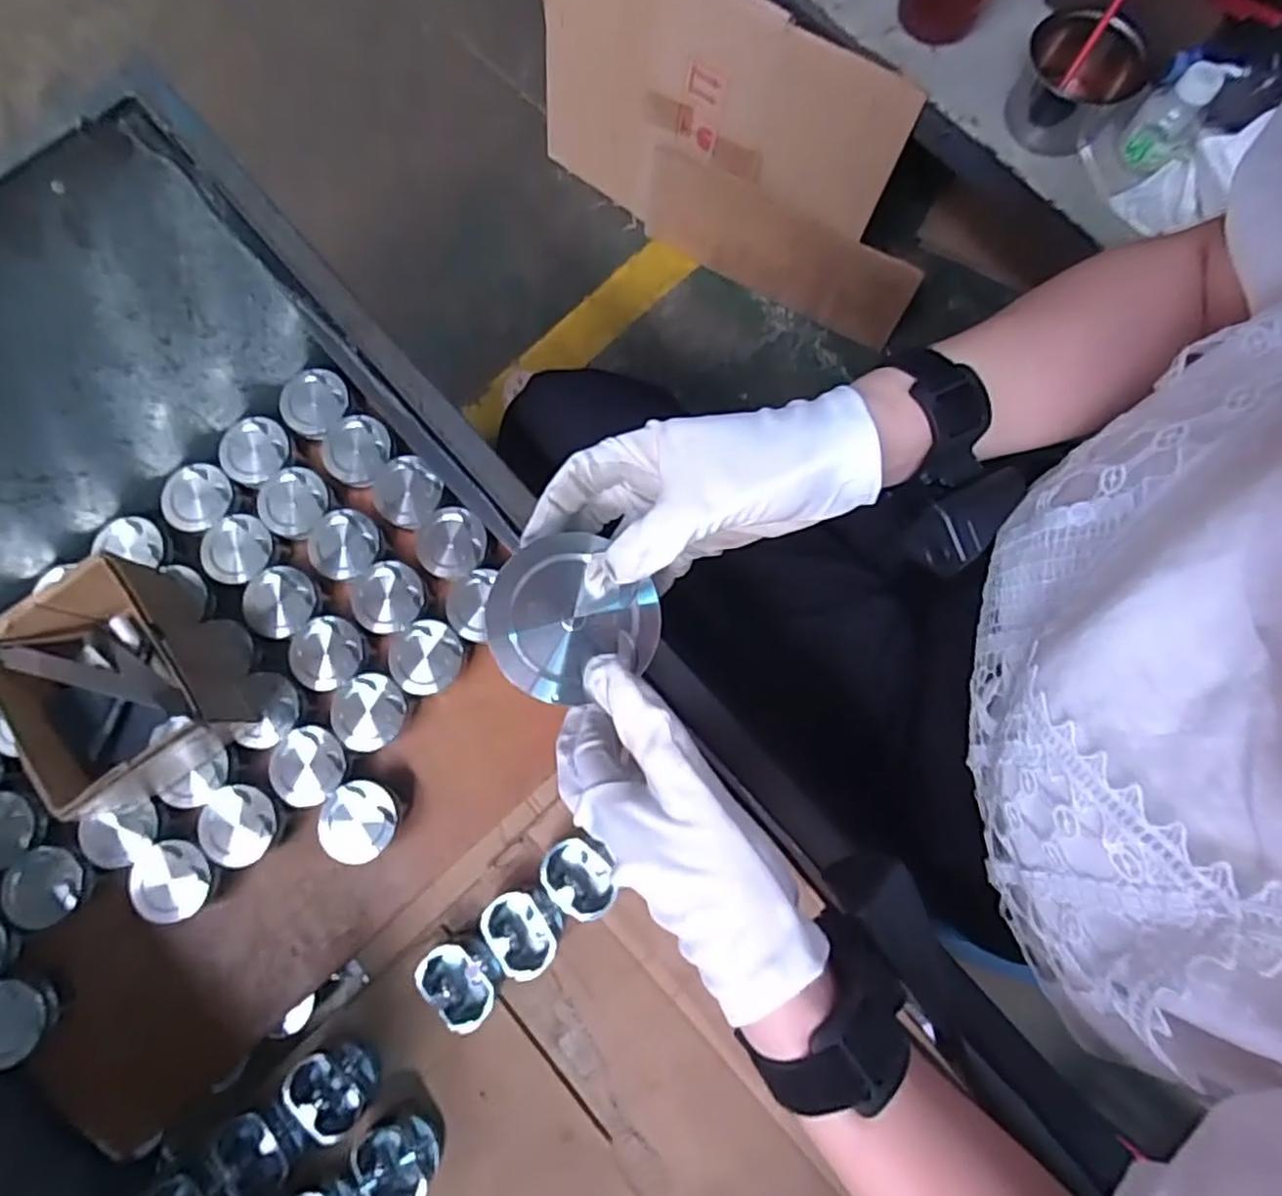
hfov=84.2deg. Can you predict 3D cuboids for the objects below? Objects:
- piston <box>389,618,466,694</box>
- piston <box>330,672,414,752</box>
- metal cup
[{"bbox_3d":[-0.226,0.062,0.747,0.076,0.043,0.072,0,77,-1],"label":"piston"},{"bbox_3d":[-0.282,0.120,0.735,0.070,0.043,0.076,0,77,-1],"label":"piston"},{"bbox_3d":[0.502,-0.599,0.823,0.116,0.091,0.116,0,77,-1],"label":"metal cup"}]

